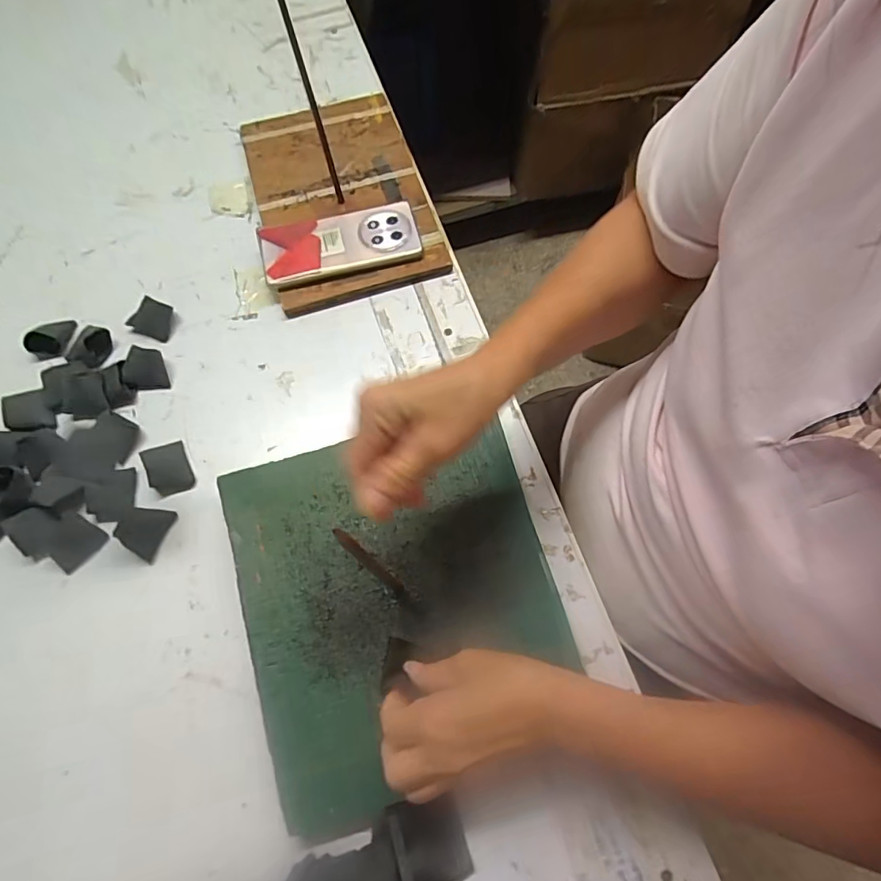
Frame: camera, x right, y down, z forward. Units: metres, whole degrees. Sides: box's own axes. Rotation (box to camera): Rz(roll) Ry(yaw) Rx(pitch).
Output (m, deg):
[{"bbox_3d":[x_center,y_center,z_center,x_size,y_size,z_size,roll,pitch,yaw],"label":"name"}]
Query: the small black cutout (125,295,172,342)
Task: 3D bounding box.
[{"bbox_3d":[-0.288,-0.123,0.492,0.041,0.018,0.036,18,71,9],"label":"small black cutout"}]

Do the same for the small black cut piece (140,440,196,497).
[{"bbox_3d":[-0.241,0.023,0.439,0.031,0.014,0.048,-27,71,-8],"label":"small black cut piece"}]

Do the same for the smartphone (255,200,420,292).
[{"bbox_3d":[-0.103,-0.205,0.509,0.158,0.008,0.075,-13,72,-4],"label":"smartphone"}]

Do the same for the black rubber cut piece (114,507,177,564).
[{"bbox_3d":[-0.251,0.075,0.420,0.036,0.007,0.041,29,62,-20],"label":"black rubber cut piece"}]

